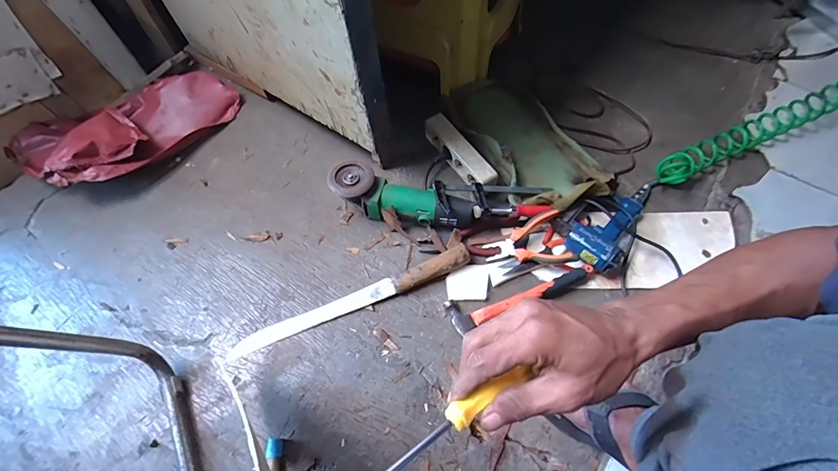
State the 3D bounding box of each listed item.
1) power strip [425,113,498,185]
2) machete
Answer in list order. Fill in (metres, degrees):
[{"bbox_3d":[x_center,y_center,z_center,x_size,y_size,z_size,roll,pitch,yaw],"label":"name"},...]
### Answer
[{"bbox_3d":[0.083,-0.169,0.788,0.043,0.053,0.201,-30,65,-15],"label":"power strip"},{"bbox_3d":[-0.110,0.112,0.655,0.430,0.031,0.040,-22,64,-11],"label":"machete"}]

